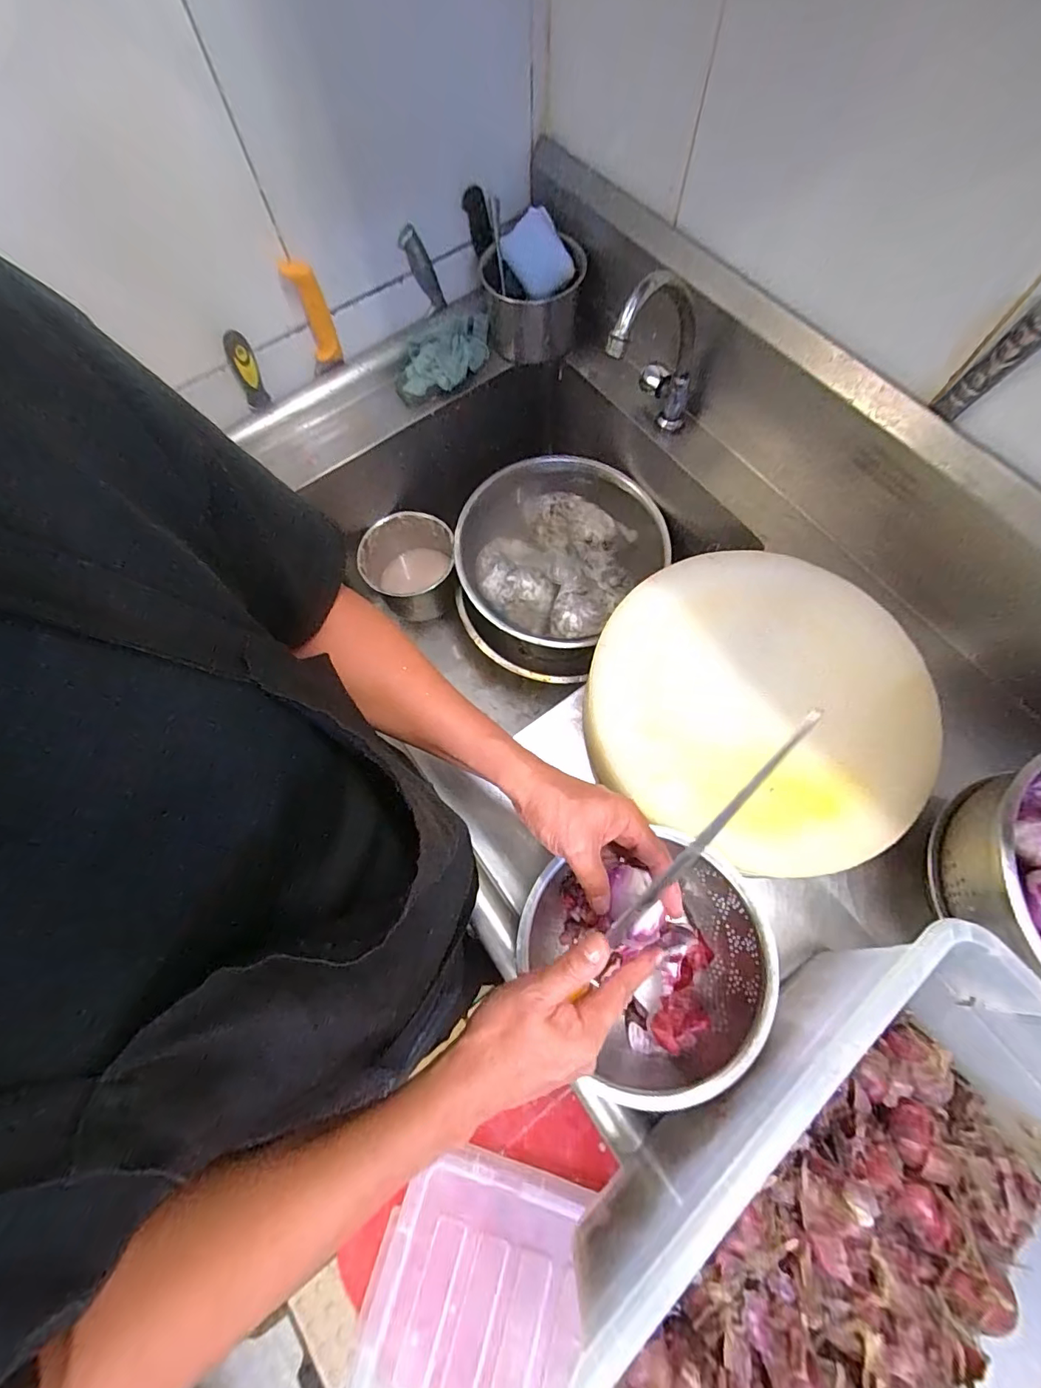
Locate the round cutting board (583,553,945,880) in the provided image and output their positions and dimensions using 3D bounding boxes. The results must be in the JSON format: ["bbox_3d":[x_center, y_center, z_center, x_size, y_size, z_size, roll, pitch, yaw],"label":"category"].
[{"bbox_3d":[0.258,0.004,0.537,0.338,0.029,0.336,-1,71,2],"label":"round cutting board"}]

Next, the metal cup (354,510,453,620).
[{"bbox_3d":[-0.197,-0.221,0.940,0.152,0.173,0.150,-1,71,2],"label":"metal cup"}]

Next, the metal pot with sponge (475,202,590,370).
[{"bbox_3d":[0.016,-0.591,0.740,0.142,0.139,0.145,-1,71,2],"label":"metal pot with sponge"}]

